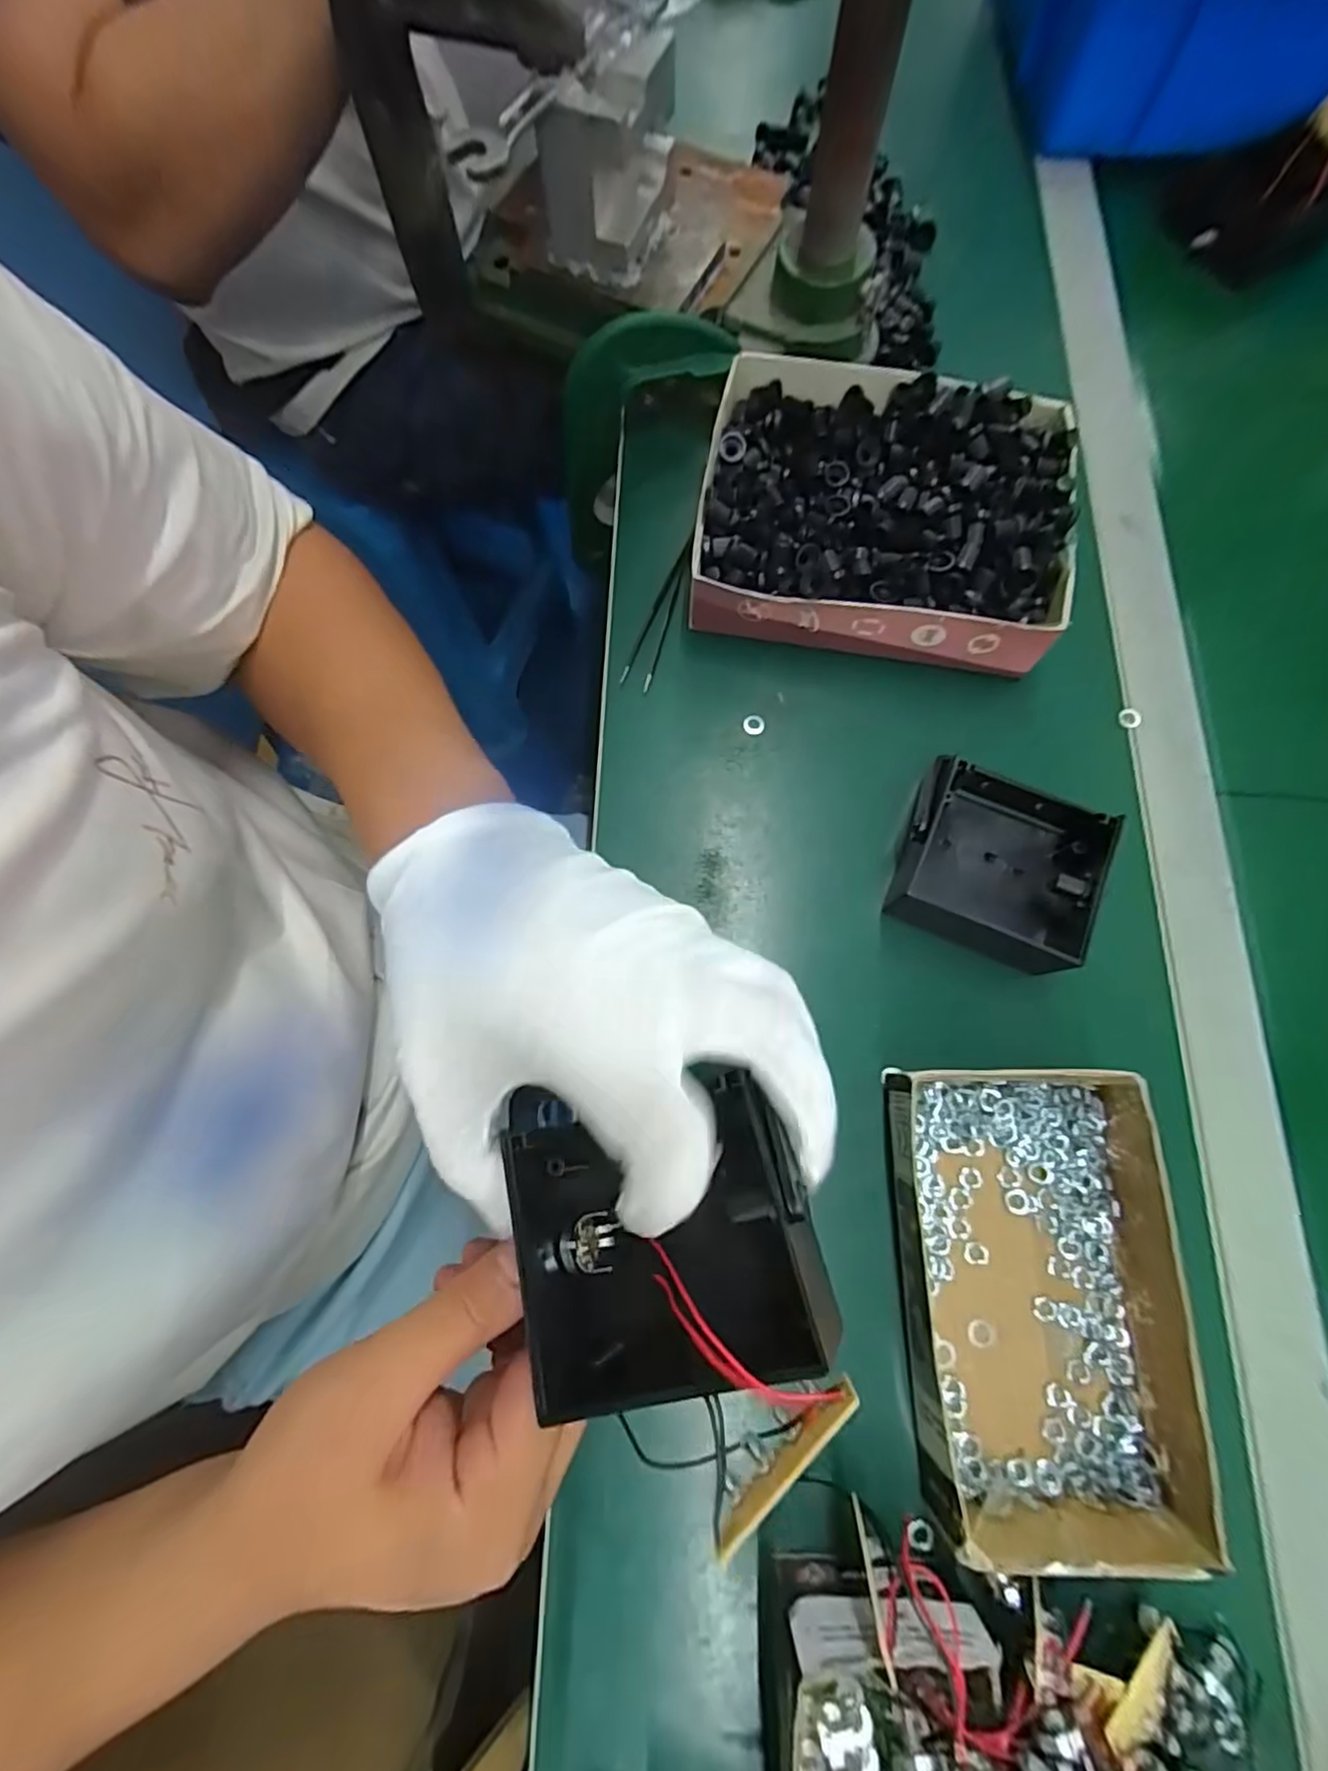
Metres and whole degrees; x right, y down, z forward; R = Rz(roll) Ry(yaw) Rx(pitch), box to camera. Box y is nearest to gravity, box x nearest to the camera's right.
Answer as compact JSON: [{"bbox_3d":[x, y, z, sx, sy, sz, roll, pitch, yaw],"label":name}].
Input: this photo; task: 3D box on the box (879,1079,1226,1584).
[{"bbox_3d":[0.166,0.170,0.273,0.122,0.035,0.174,-1,75,-1],"label":"box"}]

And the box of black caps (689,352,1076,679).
[{"bbox_3d":[0.124,-0.218,0.373,0.202,0.052,0.164,11,75,2],"label":"box of black caps"}]

